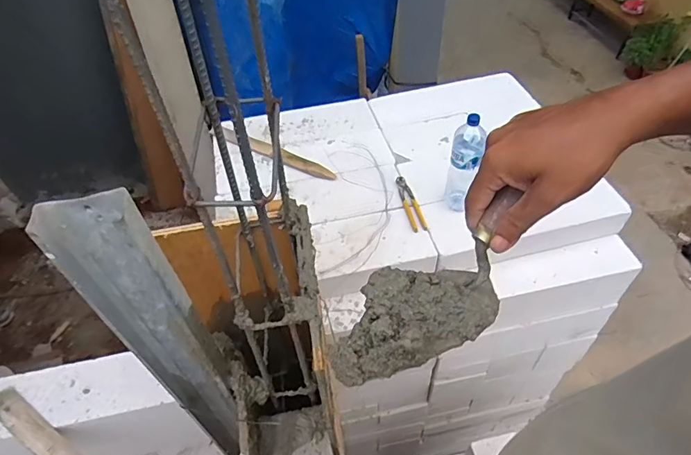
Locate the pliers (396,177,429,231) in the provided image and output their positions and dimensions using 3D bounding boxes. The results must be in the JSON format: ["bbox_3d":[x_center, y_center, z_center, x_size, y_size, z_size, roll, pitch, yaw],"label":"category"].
[{"bbox_3d":[0.196,-0.076,1.372,0.052,0.013,0.218,-10,49,-5],"label":"pliers"}]

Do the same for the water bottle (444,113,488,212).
[{"bbox_3d":[0.330,-0.173,1.251,0.086,0.302,0.085,9,51,11],"label":"water bottle"}]

